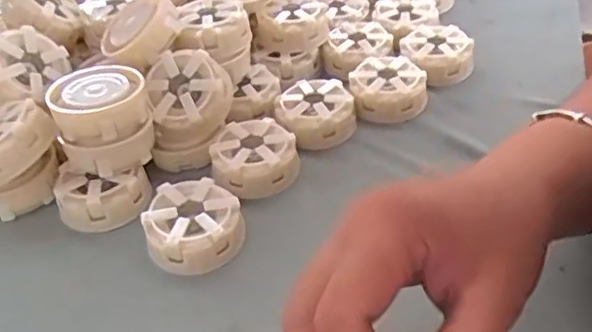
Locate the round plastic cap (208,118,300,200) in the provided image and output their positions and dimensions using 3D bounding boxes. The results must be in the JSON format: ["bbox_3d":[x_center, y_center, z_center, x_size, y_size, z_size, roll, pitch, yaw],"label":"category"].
[{"bbox_3d":[-0.030,-0.004,0.458,0.060,0.035,0.060,-3,40,3],"label":"round plastic cap"}]

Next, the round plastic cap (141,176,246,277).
[{"bbox_3d":[-0.066,0.039,0.406,0.060,0.032,0.054,-17,41,-14],"label":"round plastic cap"}]

